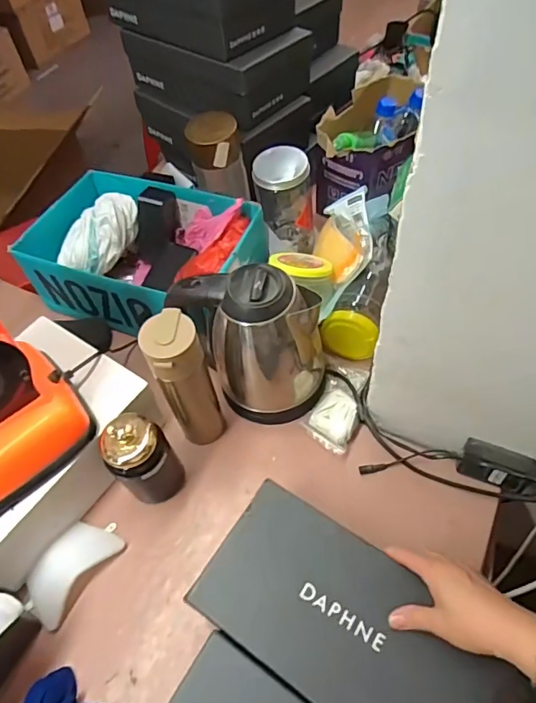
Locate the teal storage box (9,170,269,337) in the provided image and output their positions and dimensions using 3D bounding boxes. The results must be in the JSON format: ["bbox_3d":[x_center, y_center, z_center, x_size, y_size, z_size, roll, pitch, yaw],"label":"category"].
[{"bbox_3d":[-0.202,-0.151,0.832,0.335,0.134,0.245,17,60,16],"label":"teal storage box"}]

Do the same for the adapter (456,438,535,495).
[{"bbox_3d":[0.305,0.150,0.635,0.103,0.049,0.038,19,60,17],"label":"adapter"}]

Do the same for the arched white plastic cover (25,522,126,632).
[{"bbox_3d":[-0.251,0.274,0.628,0.070,0.023,0.127,29,64,22],"label":"arched white plastic cover"}]

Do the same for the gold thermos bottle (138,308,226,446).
[{"bbox_3d":[-0.103,0.047,0.642,0.062,0.240,0.064,-2,56,4],"label":"gold thermos bottle"}]

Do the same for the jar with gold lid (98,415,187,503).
[{"bbox_3d":[-0.159,0.138,0.632,0.072,0.154,0.071,23,62,19],"label":"jar with gold lid"}]

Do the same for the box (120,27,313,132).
[{"bbox_3d":[-0.095,-0.522,0.883,0.292,0.105,0.184,32,65,23],"label":"box"}]

